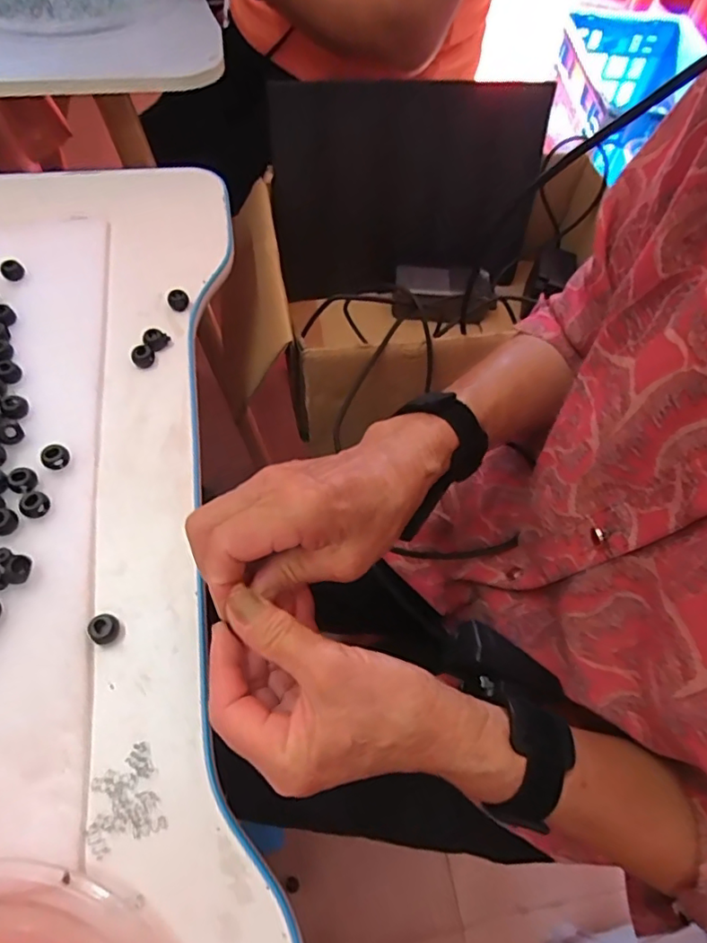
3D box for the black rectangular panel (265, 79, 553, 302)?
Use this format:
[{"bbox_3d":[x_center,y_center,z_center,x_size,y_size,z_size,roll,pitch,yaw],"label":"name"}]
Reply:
[{"bbox_3d":[0.068,-0.342,0.683,0.325,0.230,0.034,-9,35,-10],"label":"black rectangular panel"}]

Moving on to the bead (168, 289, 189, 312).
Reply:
[{"bbox_3d":[-0.153,-0.149,0.482,0.017,0.016,0.018,2,60,-3],"label":"bead"}]

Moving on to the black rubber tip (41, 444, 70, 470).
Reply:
[{"bbox_3d":[-0.208,-0.010,0.383,0.018,0.014,0.014,-39,69,-23],"label":"black rubber tip"}]

